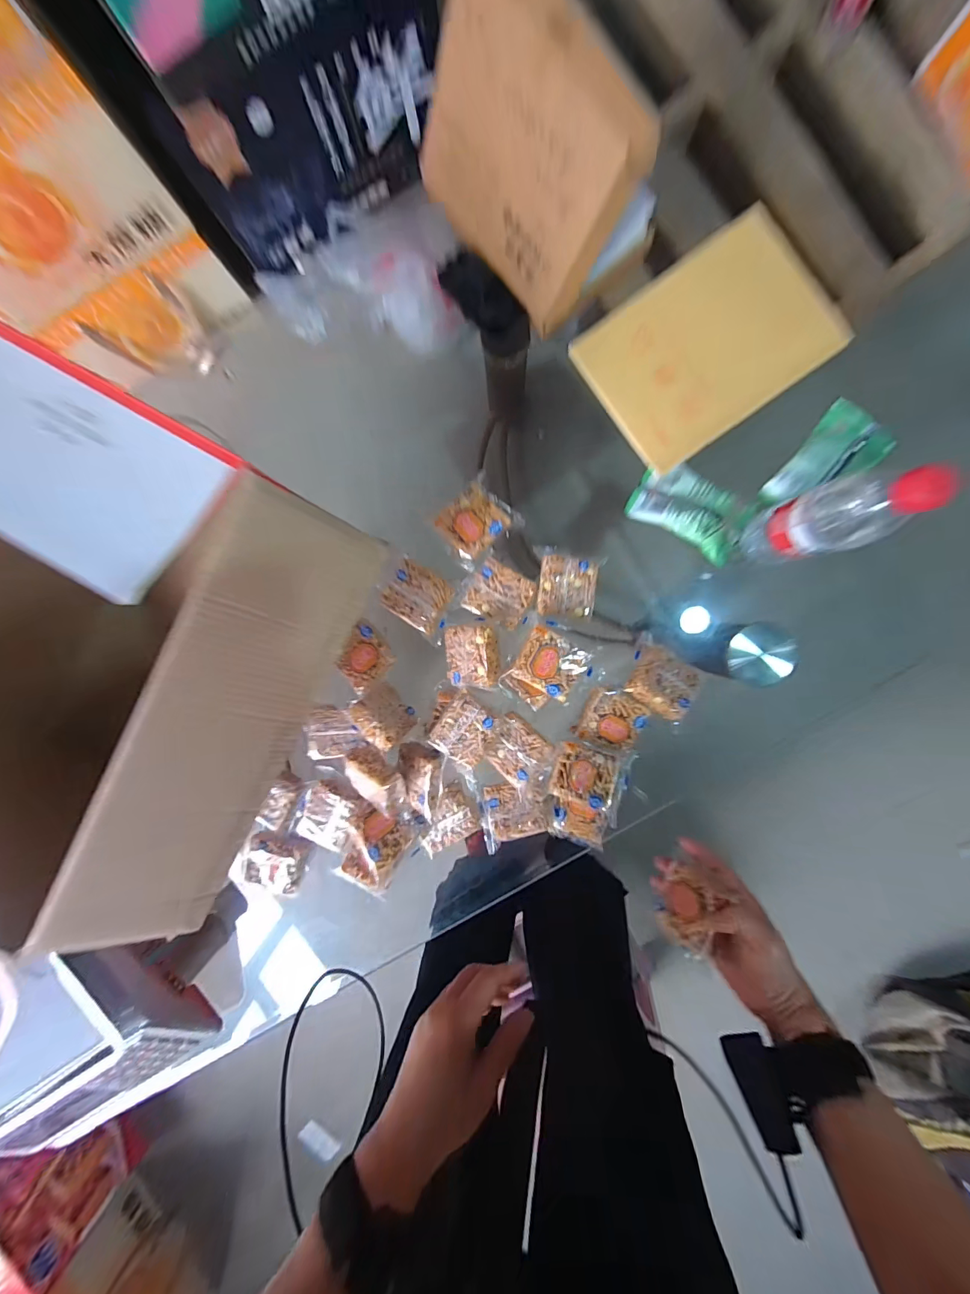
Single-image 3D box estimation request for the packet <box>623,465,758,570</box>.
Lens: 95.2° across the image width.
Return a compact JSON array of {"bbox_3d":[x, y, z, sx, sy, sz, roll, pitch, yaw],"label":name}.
[{"bbox_3d":[0.232,-0.156,0.499,0.124,0.030,0.077,32,95,2],"label":"packet"}]

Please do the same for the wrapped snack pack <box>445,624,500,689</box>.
[{"bbox_3d":[-0.017,0.010,0.513,0.067,0.025,0.070,-1,90,38],"label":"wrapped snack pack"}]

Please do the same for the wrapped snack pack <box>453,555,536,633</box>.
[{"bbox_3d":[0.016,-0.061,0.516,0.081,0.016,0.065,29,95,2],"label":"wrapped snack pack"}]

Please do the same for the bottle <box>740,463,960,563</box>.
[{"bbox_3d":[0.317,-0.119,0.412,0.065,0.191,0.061,0,93,4],"label":"bottle"}]

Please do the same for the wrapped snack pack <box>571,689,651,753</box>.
[{"bbox_3d":[0.149,0.086,0.520,0.069,0.014,0.068,25,95,2],"label":"wrapped snack pack"}]

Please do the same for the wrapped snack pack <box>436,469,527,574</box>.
[{"bbox_3d":[-0.012,-0.145,0.519,0.072,0.032,0.088,44,95,1],"label":"wrapped snack pack"}]

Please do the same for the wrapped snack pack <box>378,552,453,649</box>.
[{"bbox_3d":[-0.078,-0.058,0.524,0.092,0.028,0.066,36,95,1],"label":"wrapped snack pack"}]

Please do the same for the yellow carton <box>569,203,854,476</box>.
[{"bbox_3d":[0.259,-0.351,0.509,0.265,0.023,0.189,-36,90,5],"label":"yellow carton"}]

